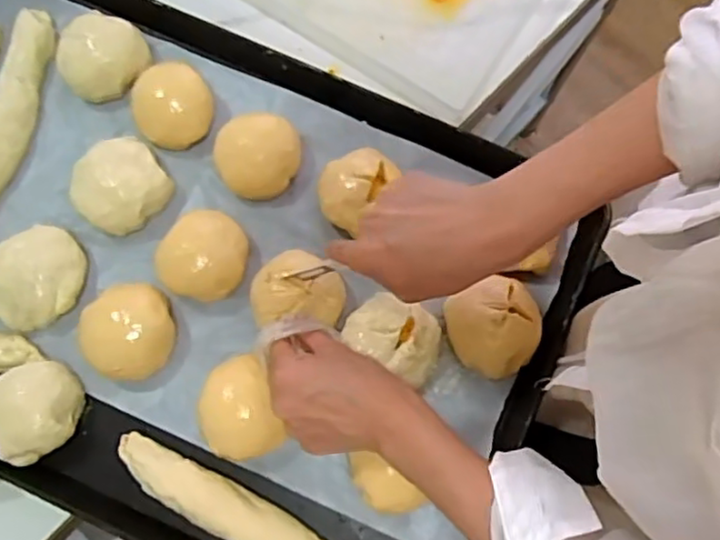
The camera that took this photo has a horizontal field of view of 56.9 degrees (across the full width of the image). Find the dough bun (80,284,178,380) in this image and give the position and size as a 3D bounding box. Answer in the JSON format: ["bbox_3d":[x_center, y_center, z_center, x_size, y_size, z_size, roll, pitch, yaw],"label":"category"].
[{"bbox_3d":[-0.182,0.049,0.529,0.070,0.032,0.072,0,78,0],"label":"dough bun"}]

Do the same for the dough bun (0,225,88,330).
[{"bbox_3d":[-0.260,0.008,0.528,0.080,0.034,0.067,-32,79,-6],"label":"dough bun"}]

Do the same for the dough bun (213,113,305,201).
[{"bbox_3d":[-0.084,-0.094,0.554,0.069,0.032,0.064,0,78,0],"label":"dough bun"}]

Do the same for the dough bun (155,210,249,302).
[{"bbox_3d":[-0.123,-0.012,0.536,0.067,0.038,0.074,14,78,3],"label":"dough bun"}]

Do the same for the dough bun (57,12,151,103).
[{"bbox_3d":[-0.220,-0.183,0.571,0.072,0.031,0.067,0,78,0],"label":"dough bun"}]

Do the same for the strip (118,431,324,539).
[{"bbox_3d":[-0.079,0.191,0.496,0.233,0.021,0.039,29,79,6],"label":"strip"}]

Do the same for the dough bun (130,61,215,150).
[{"bbox_3d":[-0.157,-0.138,0.563,0.063,0.028,0.066,0,78,0],"label":"dough bun"}]

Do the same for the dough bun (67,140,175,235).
[{"bbox_3d":[-0.201,-0.070,0.558,0.069,0.035,0.074,0,78,0],"label":"dough bun"}]

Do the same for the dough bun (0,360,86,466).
[{"bbox_3d":[-0.249,0.107,0.510,0.068,0.034,0.067,-29,79,-6],"label":"dough bun"}]

